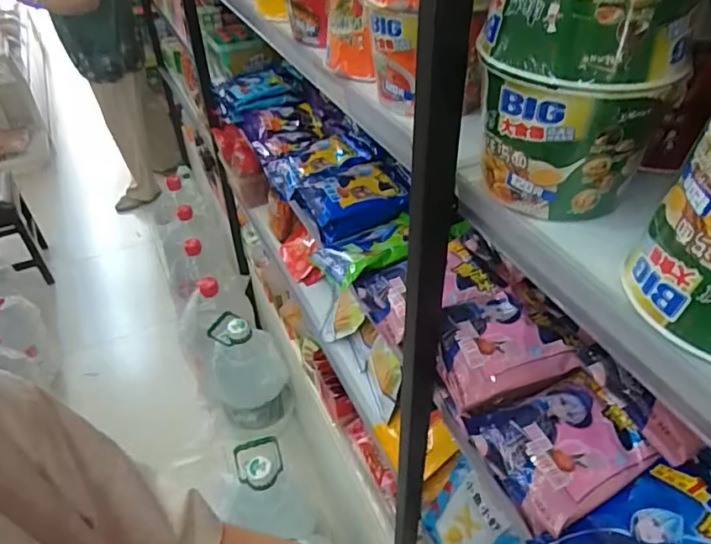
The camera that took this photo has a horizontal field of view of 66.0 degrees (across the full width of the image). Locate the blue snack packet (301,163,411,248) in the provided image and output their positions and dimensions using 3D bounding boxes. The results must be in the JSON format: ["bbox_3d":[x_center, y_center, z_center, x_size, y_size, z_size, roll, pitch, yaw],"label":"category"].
[{"bbox_3d":[-0.002,-0.118,0.905,0.150,0.057,0.128,-13,41,-12],"label":"blue snack packet"}]

